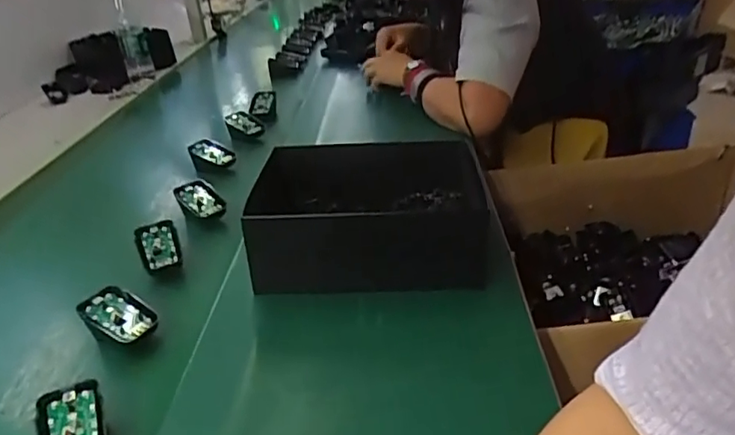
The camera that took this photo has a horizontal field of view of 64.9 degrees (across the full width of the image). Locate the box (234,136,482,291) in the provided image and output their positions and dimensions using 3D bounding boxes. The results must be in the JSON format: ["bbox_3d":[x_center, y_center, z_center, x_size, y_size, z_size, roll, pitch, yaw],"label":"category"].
[{"bbox_3d":[0.003,-0.005,0.639,0.253,0.095,0.192,-4,28,4],"label":"box"}]

